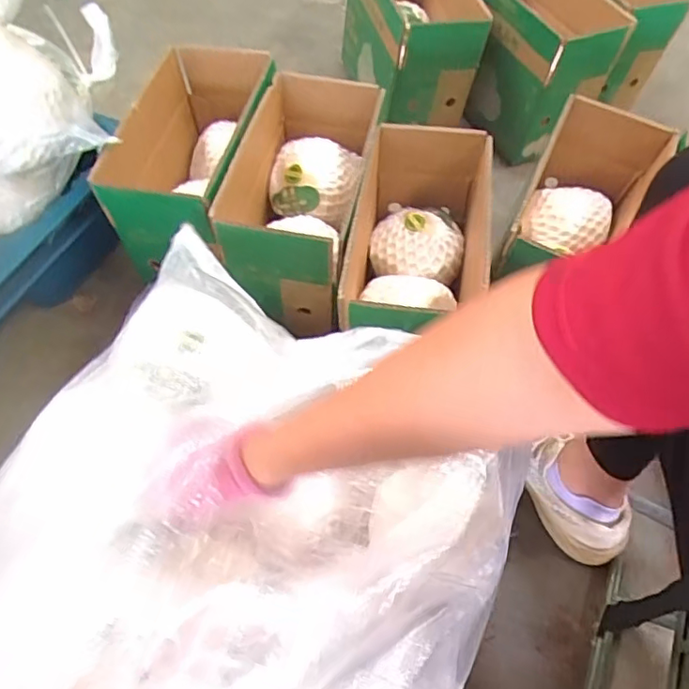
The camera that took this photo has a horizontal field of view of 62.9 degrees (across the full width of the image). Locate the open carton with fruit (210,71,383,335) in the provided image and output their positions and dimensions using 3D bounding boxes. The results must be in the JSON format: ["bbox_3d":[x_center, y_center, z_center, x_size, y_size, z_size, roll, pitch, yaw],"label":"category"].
[{"bbox_3d":[-0.055,-0.186,0.723,0.139,0.154,0.276,13,61,5],"label":"open carton with fruit"}]

